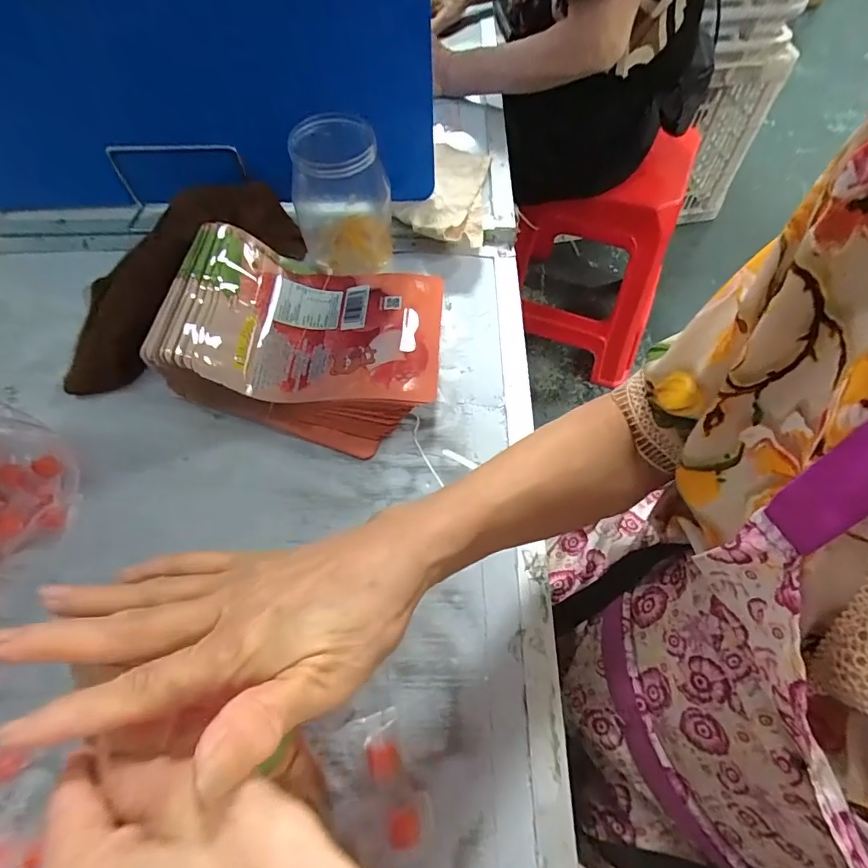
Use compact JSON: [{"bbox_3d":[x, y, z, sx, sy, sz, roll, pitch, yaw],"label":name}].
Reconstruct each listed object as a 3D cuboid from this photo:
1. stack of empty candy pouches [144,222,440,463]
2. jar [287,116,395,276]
[{"bbox_3d":[-0.112,-0.100,0.459,0.245,0.091,0.196,13,62,7],"label":"stack of empty candy pouches"},{"bbox_3d":[-0.099,-0.255,0.512,0.094,0.129,0.114,-11,62,-6],"label":"jar"}]

